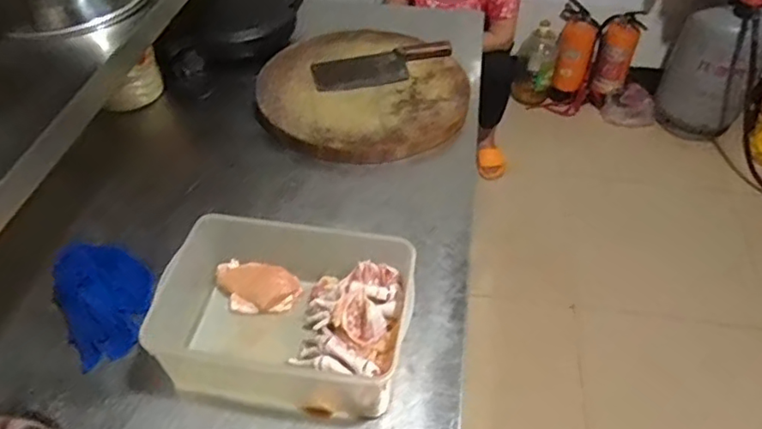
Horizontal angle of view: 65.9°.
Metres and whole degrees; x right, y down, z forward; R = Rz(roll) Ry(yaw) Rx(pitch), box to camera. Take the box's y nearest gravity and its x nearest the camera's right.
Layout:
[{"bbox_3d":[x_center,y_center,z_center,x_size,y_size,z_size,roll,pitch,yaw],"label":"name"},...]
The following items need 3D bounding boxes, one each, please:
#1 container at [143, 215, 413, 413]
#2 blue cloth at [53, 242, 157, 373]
[{"bbox_3d":[-0.121,0.138,0.784,0.315,0.132,0.218,7,47,6],"label":"container"},{"bbox_3d":[-0.394,0.109,0.838,0.129,0.059,0.194,-26,52,-23],"label":"blue cloth"}]

